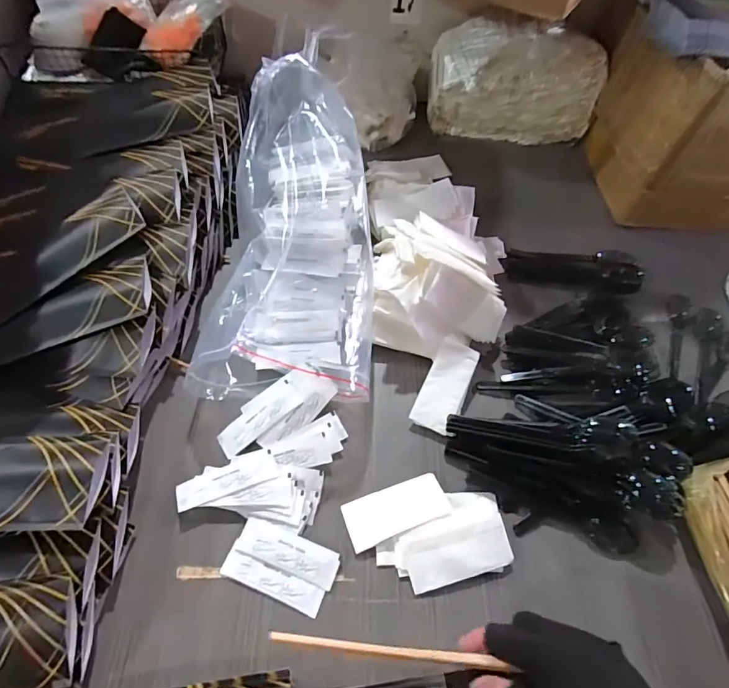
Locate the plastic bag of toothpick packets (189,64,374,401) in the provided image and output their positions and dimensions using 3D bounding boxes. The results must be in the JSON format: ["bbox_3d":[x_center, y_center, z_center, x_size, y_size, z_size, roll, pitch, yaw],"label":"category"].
[{"bbox_3d":[-0.081,-0.128,0.492,0.181,0.189,0.342,3,59,-2],"label":"plastic bag of toothpick packets"}]

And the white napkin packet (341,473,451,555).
[{"bbox_3d":[0.030,0.157,0.431,0.096,0.007,0.044,-17,61,-14],"label":"white napkin packet"}]

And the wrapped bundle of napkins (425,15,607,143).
[{"bbox_3d":[0.236,-0.418,0.724,0.258,0.152,0.098,2,59,-3],"label":"wrapped bundle of napkins"}]

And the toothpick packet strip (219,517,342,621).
[{"bbox_3d":[-0.073,0.195,0.402,0.093,0.007,0.054,20,59,8],"label":"toothpick packet strip"}]

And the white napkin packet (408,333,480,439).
[{"bbox_3d":[0.090,0.044,0.488,0.046,0.014,0.101,24,73,10],"label":"white napkin packet"}]

